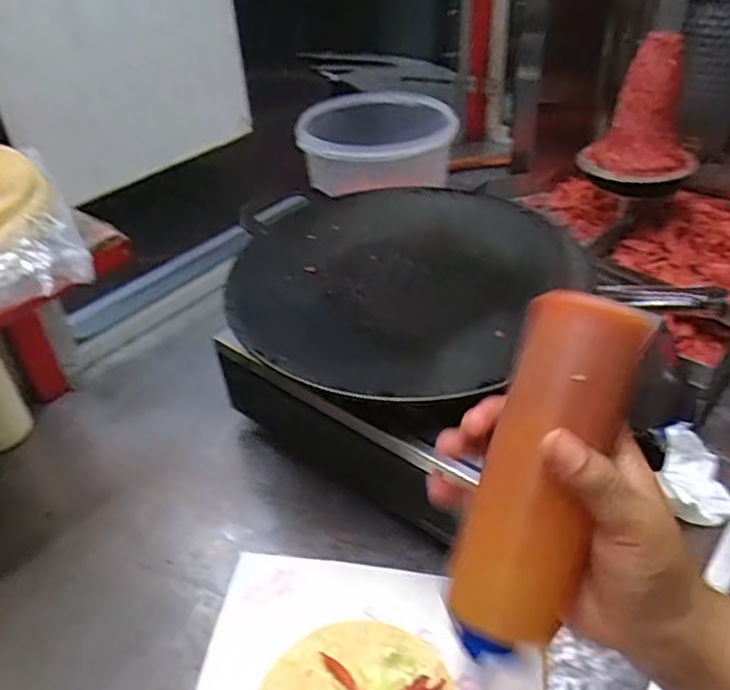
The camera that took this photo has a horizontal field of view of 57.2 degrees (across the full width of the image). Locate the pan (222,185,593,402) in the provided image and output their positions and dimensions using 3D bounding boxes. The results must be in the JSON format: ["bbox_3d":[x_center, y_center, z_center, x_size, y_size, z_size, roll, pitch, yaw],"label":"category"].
[{"bbox_3d":[0.031,-0.064,0.631,0.287,0.041,0.319,22,42,29],"label":"pan"}]

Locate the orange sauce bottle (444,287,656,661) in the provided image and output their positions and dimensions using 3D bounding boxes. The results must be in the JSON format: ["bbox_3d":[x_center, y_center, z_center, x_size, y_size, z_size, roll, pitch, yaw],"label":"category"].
[{"bbox_3d":[0.090,0.065,0.331,0.051,0.179,0.049,18,1,27],"label":"orange sauce bottle"}]

